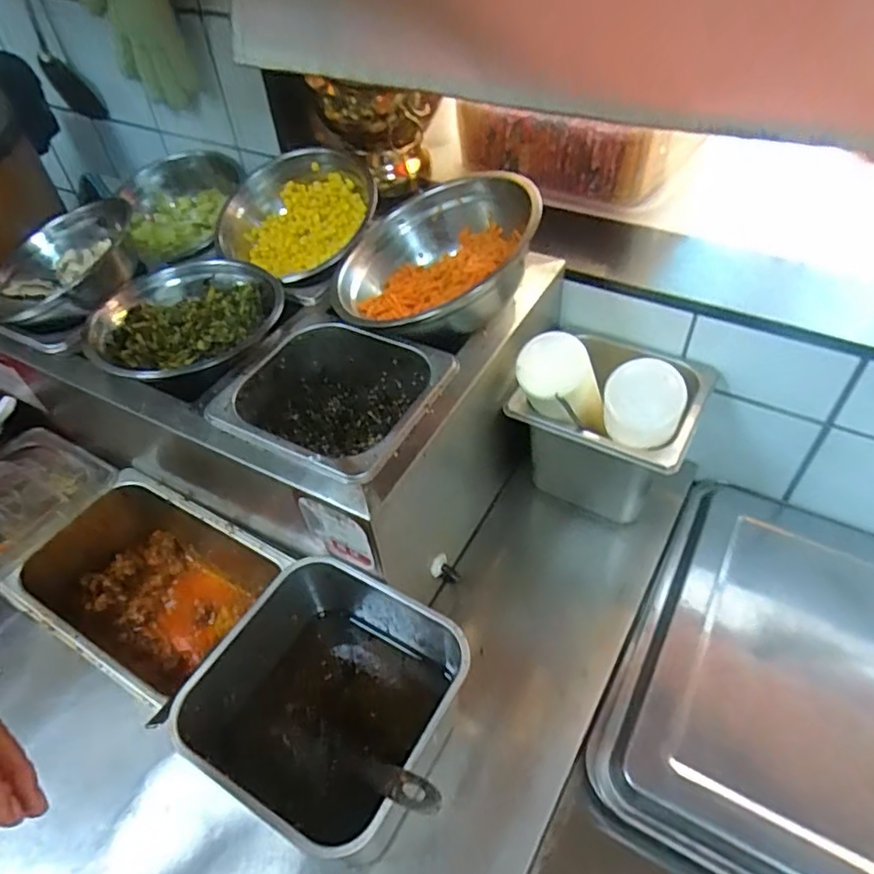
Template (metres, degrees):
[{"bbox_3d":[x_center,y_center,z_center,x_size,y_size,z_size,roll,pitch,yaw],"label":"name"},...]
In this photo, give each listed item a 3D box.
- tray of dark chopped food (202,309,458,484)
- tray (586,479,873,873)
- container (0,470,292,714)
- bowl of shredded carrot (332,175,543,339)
[{"bbox_3d":[-0.088,-0.020,0.572,0.177,0.084,0.172,22,52,22],"label":"tray of dark chopped food"},{"bbox_3d":[0.343,0.216,0.584,0.289,0.039,0.397,23,52,23],"label":"tray"},{"bbox_3d":[-0.272,0.152,0.613,0.227,0.096,0.167,23,52,23],"label":"container"},{"bbox_3d":[0.005,-0.174,0.619,0.212,0.094,0.233,-20,34,18],"label":"bowl of shredded carrot"}]

